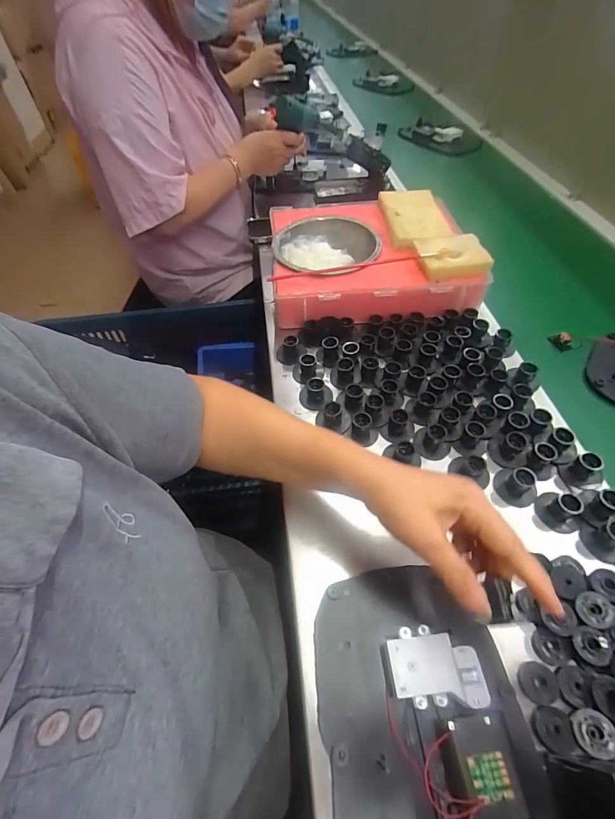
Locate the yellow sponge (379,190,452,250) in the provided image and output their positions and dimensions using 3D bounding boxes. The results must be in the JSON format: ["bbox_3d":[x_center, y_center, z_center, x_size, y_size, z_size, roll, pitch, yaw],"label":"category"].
[{"bbox_3d":[0.159,-0.302,0.566,0.080,0.016,0.145,-1,53,1],"label":"yellow sponge"}]

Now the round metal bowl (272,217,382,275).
[{"bbox_3d":[0.031,-0.252,0.584,0.157,0.040,0.160,-1,53,1],"label":"round metal bowl"}]

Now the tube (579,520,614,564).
[{"bbox_3d":[0.285,0.123,0.344,0.030,0.033,0.036,-17,54,-11],"label":"tube"}]

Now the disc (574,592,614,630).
[{"bbox_3d":[0.242,0.168,0.307,0.030,0.004,0.026,1,53,2],"label":"disc"}]

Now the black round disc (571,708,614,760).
[{"bbox_3d":[0.208,0.234,0.265,0.026,0.004,0.027,-13,46,14],"label":"black round disc"}]

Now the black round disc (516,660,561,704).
[{"bbox_3d":[0.180,0.213,0.286,0.026,0.004,0.026,-1,53,1],"label":"black round disc"}]

